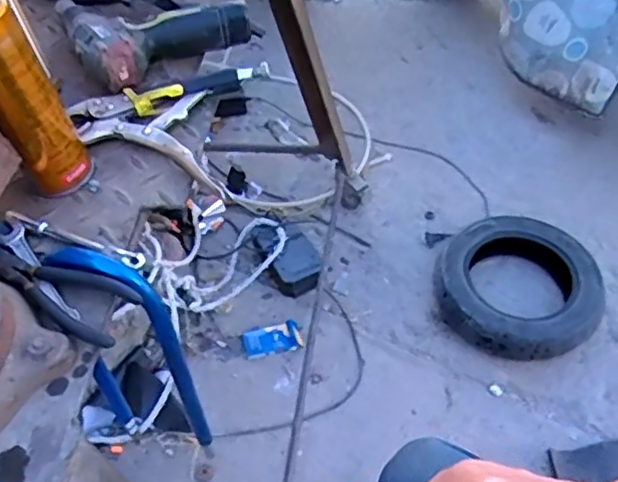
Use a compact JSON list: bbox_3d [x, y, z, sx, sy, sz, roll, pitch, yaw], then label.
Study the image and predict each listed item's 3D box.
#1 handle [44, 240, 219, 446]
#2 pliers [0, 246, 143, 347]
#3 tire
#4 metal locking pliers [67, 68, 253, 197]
[{"bbox_3d":[-0.168,0.113,0.630,0.117,0.300,0.022,10,50,13],"label":"handle"},{"bbox_3d":[-0.199,0.032,0.513,0.140,0.021,0.053,21,53,22],"label":"pliers"},{"bbox_3d":[0.420,0.084,1.286,0.295,0.110,0.303,-2,48,2],"label":"tire"},{"bbox_3d":[-0.150,-0.114,0.615,0.169,0.032,0.133,7,49,10],"label":"metal locking pliers"}]

